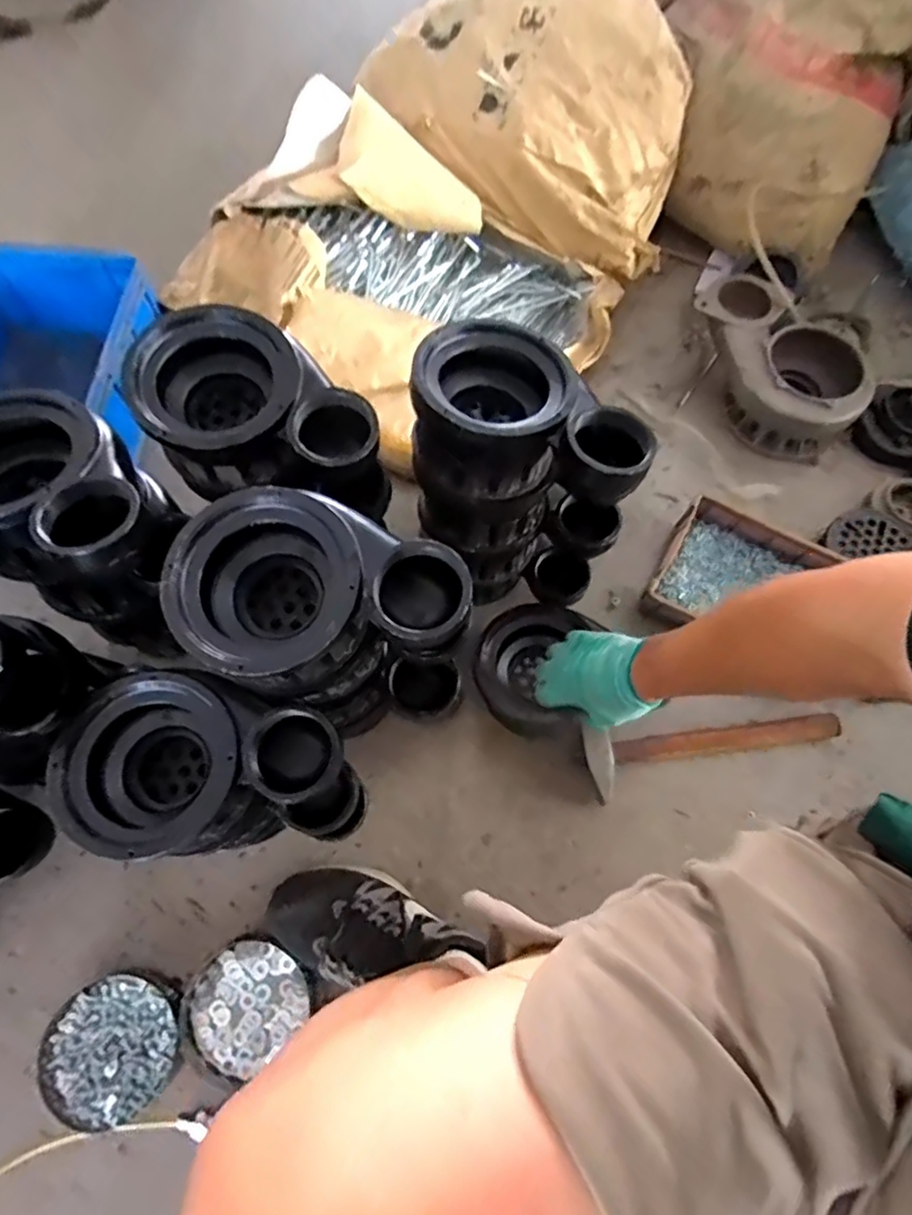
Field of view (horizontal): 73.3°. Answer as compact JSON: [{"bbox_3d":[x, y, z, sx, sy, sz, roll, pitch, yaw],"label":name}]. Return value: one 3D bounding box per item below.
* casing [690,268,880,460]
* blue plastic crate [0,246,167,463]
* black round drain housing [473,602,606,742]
[{"bbox_3d":[0.495,-0.376,0.940,0.188,0.103,0.287,-14,70,-8],"label":"casing"},{"bbox_3d":[-0.604,-0.296,0.868,0.323,0.179,0.378,3,68,-1],"label":"blue plastic crate"},{"bbox_3d":[0.090,0.079,0.734,0.130,0.108,0.137,1,69,-1],"label":"black round drain housing"}]

